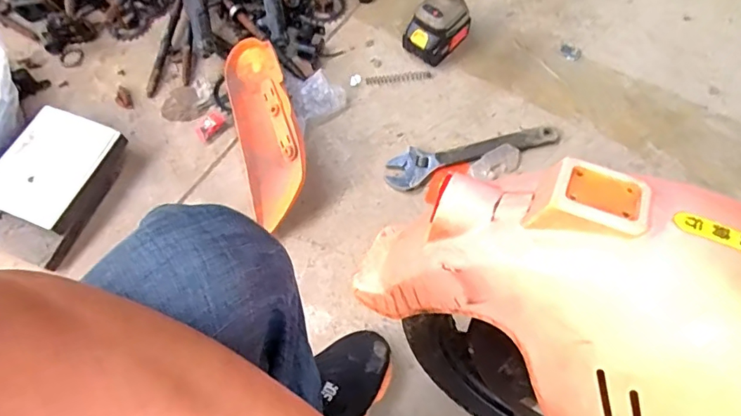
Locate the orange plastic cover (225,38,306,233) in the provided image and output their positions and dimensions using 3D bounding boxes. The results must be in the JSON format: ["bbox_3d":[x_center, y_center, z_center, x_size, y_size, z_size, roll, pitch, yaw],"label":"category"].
[{"bbox_3d":[-0.170,-0.123,0.816,0.107,0.054,0.325,-13,79,-4],"label":"orange plastic cover"}]

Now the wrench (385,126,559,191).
[{"bbox_3d":[0.167,-0.095,0.802,0.292,0.029,0.063,-17,66,-6],"label":"wrench"}]

